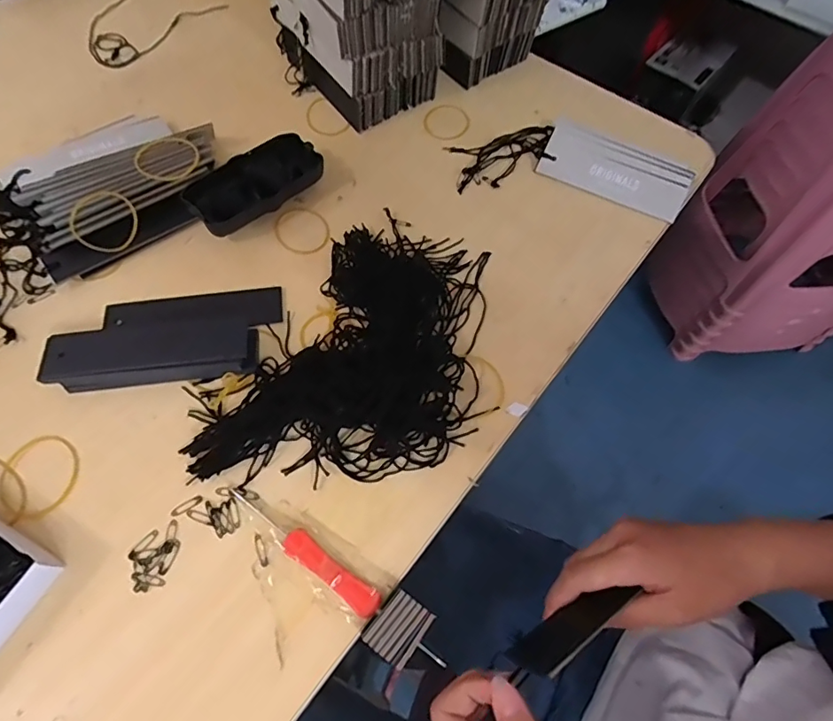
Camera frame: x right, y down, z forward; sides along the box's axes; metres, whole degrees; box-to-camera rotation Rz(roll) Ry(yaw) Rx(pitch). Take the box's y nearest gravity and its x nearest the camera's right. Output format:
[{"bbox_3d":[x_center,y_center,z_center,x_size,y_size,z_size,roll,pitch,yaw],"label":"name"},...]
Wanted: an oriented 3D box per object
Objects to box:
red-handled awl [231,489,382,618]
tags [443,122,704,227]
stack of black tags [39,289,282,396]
[{"bbox_3d":[-0.067,0.111,0.294,0.108,0.007,0.015,34,66,14],"label":"red-handled awl"},{"bbox_3d":[0.141,-0.174,0.442,0.196,0.026,0.086,17,63,6],"label":"tags"},{"bbox_3d":[-0.171,-0.018,0.346,0.146,0.021,0.076,-6,63,-7],"label":"stack of black tags"}]

